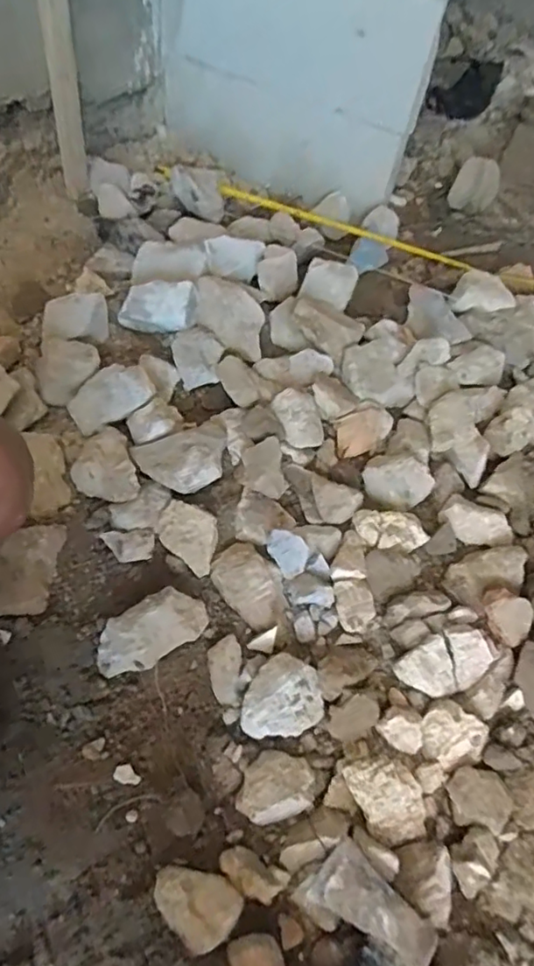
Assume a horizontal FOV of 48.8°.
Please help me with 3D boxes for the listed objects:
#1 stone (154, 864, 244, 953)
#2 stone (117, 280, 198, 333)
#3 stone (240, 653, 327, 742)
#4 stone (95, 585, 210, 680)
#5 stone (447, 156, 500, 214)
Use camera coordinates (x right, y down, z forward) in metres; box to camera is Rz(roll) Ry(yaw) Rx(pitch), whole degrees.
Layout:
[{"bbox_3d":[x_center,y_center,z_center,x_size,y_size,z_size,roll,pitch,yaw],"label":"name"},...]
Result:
[{"bbox_3d":[-0.061,0.356,0.503,0.074,0.042,0.057,35,59,19],"label":"stone"},{"bbox_3d":[-0.162,-0.266,0.888,0.115,0.076,0.054,8,53,-2],"label":"stone"},{"bbox_3d":[0.014,0.218,0.602,0.084,0.040,0.077,0,54,-8],"label":"stone"},{"bbox_3d":[-0.123,0.157,0.629,0.121,0.032,0.060,-21,61,-20],"label":"stone"},{"bbox_3d":[0.445,-0.633,1.260,0.093,0.089,0.079,25,56,10],"label":"stone"}]

